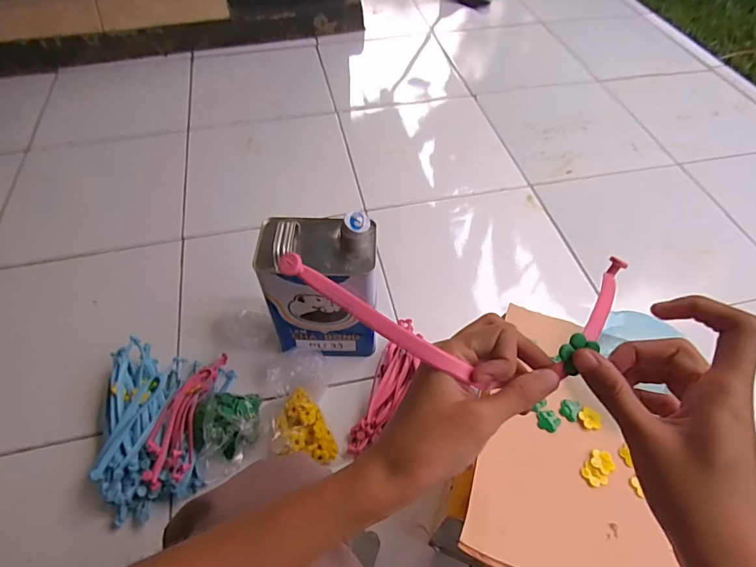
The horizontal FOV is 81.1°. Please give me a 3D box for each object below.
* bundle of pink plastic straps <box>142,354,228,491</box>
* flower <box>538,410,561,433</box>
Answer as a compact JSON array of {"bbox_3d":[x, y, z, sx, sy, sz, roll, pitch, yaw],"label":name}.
[{"bbox_3d":[-0.295,0.201,0.684,0.064,0.046,0.211,4,54,2],"label":"bundle of pink plastic straps"},{"bbox_3d":[0.182,0.147,0.471,0.022,0.005,0.022,7,54,4],"label":"flower"}]

